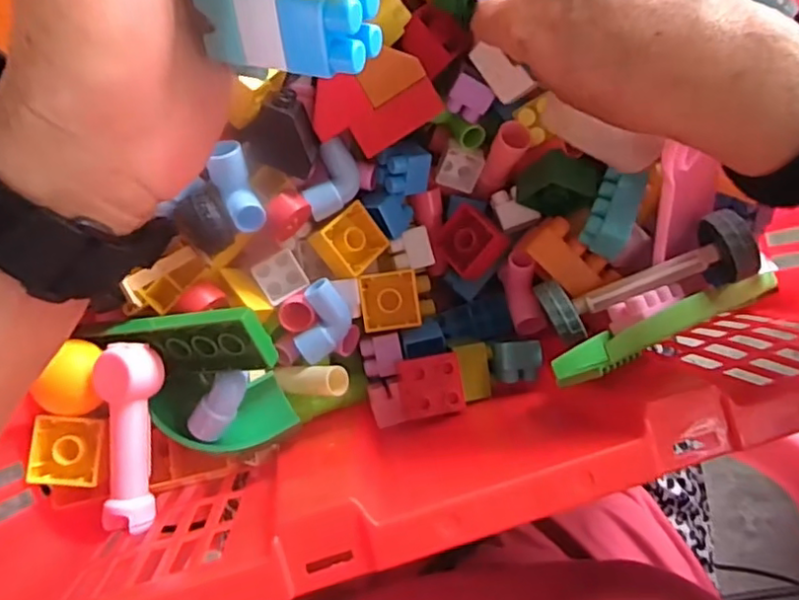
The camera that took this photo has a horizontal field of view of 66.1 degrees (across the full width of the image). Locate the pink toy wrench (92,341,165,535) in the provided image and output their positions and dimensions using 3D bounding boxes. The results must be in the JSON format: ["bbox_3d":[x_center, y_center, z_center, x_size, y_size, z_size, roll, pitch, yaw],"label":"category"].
[{"bbox_3d":[-0.129,0.065,0.292,0.027,0.016,0.088,0,89,-6],"label":"pink toy wrench"}]

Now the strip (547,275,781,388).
[{"bbox_3d":[0.144,0.008,0.310,0.185,0.011,0.015,-16,93,-34],"label":"strip"}]

